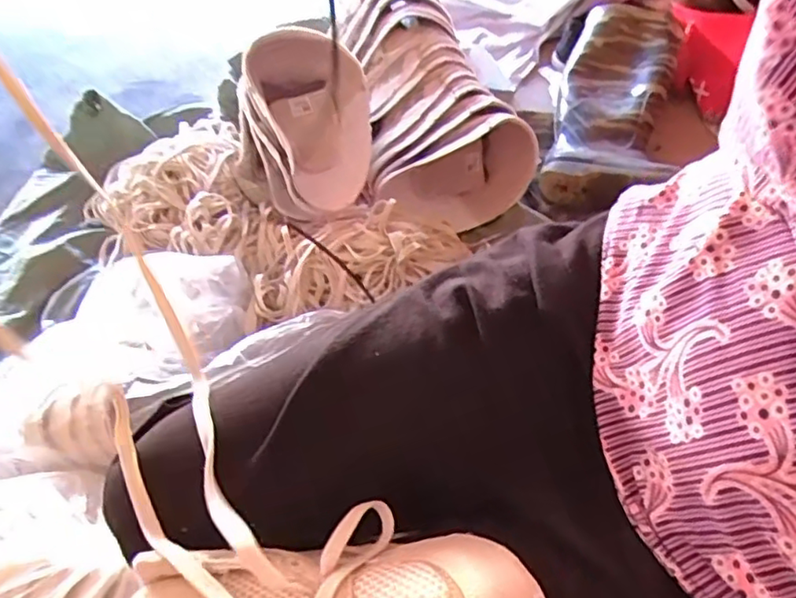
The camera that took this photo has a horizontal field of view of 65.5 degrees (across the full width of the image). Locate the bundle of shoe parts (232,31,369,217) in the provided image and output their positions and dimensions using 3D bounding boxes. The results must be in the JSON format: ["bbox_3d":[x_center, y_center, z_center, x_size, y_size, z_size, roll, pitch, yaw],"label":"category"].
[{"bbox_3d":[-0.122,-0.215,0.767,0.172,0.185,0.197,-14,59,-10],"label":"bundle of shoe parts"}]

